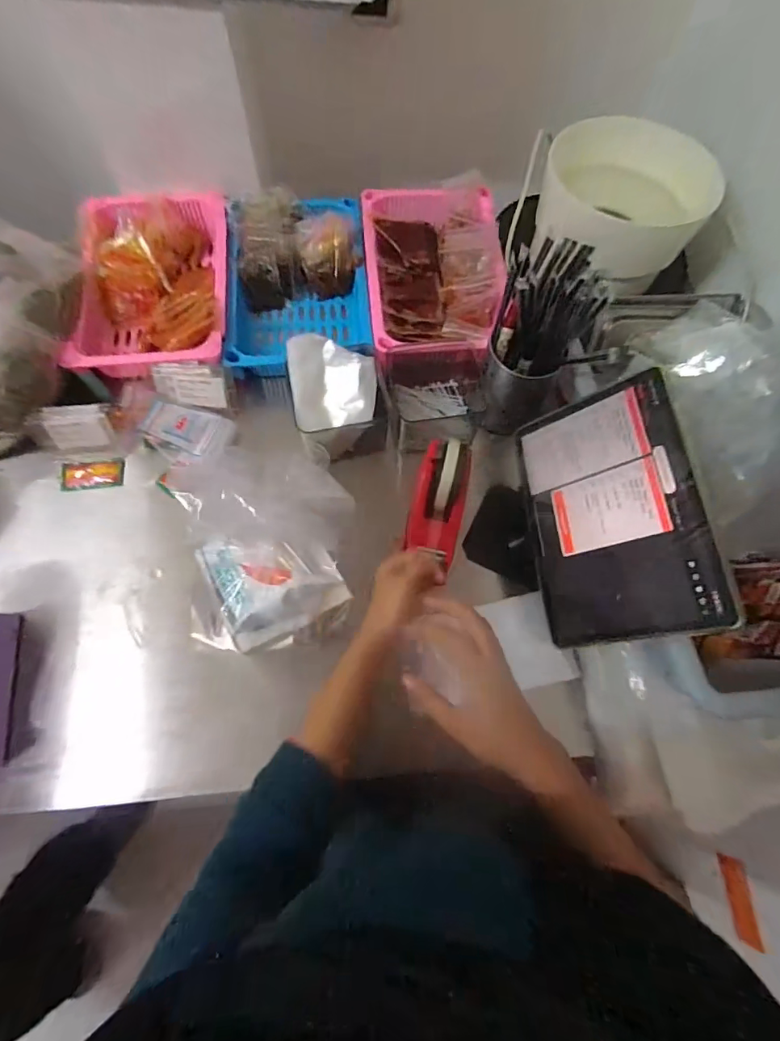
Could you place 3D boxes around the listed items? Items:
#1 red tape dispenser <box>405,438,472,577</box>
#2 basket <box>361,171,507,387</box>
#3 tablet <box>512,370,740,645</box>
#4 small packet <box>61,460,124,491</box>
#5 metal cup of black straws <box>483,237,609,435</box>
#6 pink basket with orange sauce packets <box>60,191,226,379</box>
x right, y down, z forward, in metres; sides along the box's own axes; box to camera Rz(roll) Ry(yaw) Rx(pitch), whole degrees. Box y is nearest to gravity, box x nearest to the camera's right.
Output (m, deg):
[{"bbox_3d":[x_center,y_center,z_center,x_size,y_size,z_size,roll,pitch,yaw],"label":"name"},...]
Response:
[{"bbox_3d":[0.053,-0.020,0.530,0.062,0.075,0.131,12,70,3],"label":"red tape dispenser"},{"bbox_3d":[0.055,-0.339,0.672,0.190,0.080,0.339,2,70,-1],"label":"basket"},{"bbox_3d":[0.216,-0.010,0.464,0.007,0.164,0.249,13,64,-42],"label":"tablet"},{"bbox_3d":[-0.380,-0.059,0.596,0.076,0.010,0.041,-11,70,-6],"label":"small packet"},{"bbox_3d":[0.168,-0.201,0.550,0.105,0.196,0.118,-13,71,-7],"label":"metal cup of black straws"},{"bbox_3d":[-0.327,-0.332,0.649,0.196,0.079,0.301,-4,70,-4],"label":"pink basket with orange sauce packets"}]

